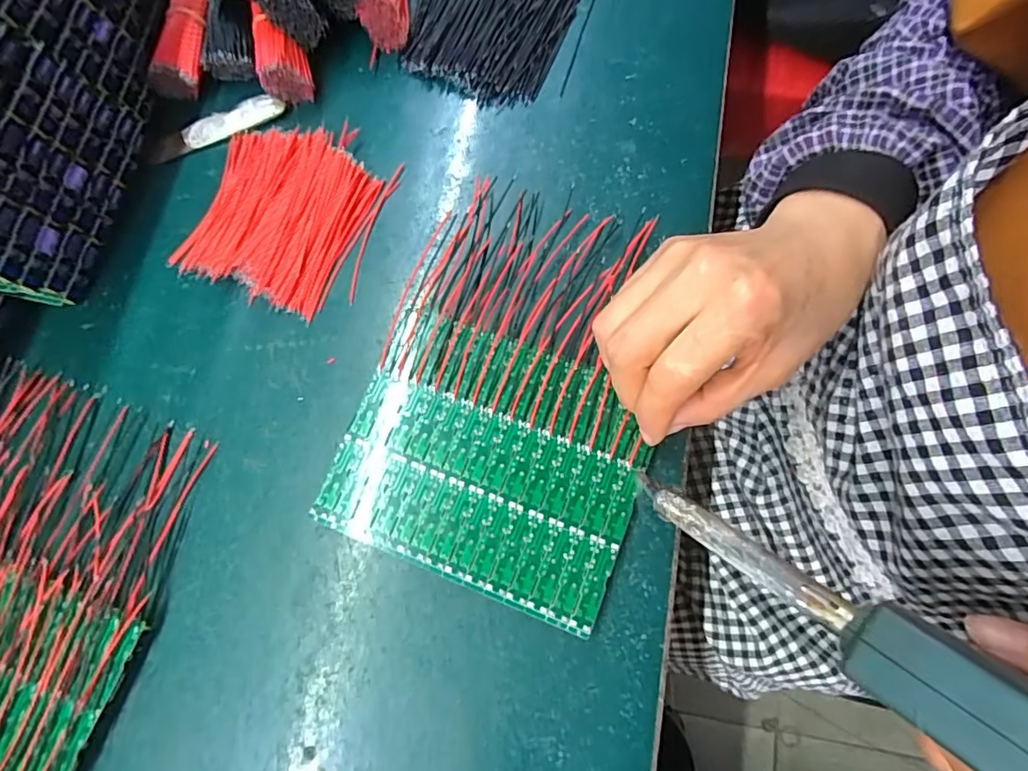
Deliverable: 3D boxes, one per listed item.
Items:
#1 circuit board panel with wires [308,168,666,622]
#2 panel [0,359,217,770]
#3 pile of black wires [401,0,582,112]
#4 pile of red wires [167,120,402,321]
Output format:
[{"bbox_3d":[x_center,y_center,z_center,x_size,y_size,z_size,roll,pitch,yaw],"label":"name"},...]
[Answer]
[{"bbox_3d":[0.000,-0.003,0.294,0.146,0.014,0.210,17,77,5],"label":"circuit board panel with wires"},{"bbox_3d":[-0.255,0.105,0.274,0.148,0.017,0.207,20,77,6],"label":"panel"},{"bbox_3d":[-0.020,-0.239,0.358,0.107,0.010,0.112,16,77,5],"label":"pile of black wires"},{"bbox_3d":[-0.136,-0.105,0.329,0.107,0.010,0.113,17,77,5],"label":"pile of red wires"}]

